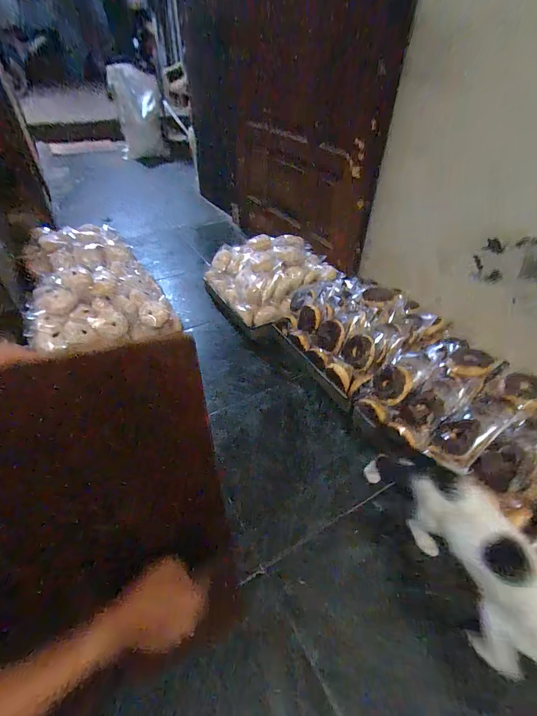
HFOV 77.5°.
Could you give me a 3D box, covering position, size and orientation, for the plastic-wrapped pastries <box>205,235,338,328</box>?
[{"bbox_3d":[0.019,-0.318,1.259,0.393,0.136,0.441,-21,47,-23],"label":"plastic-wrapped pastries"}]

